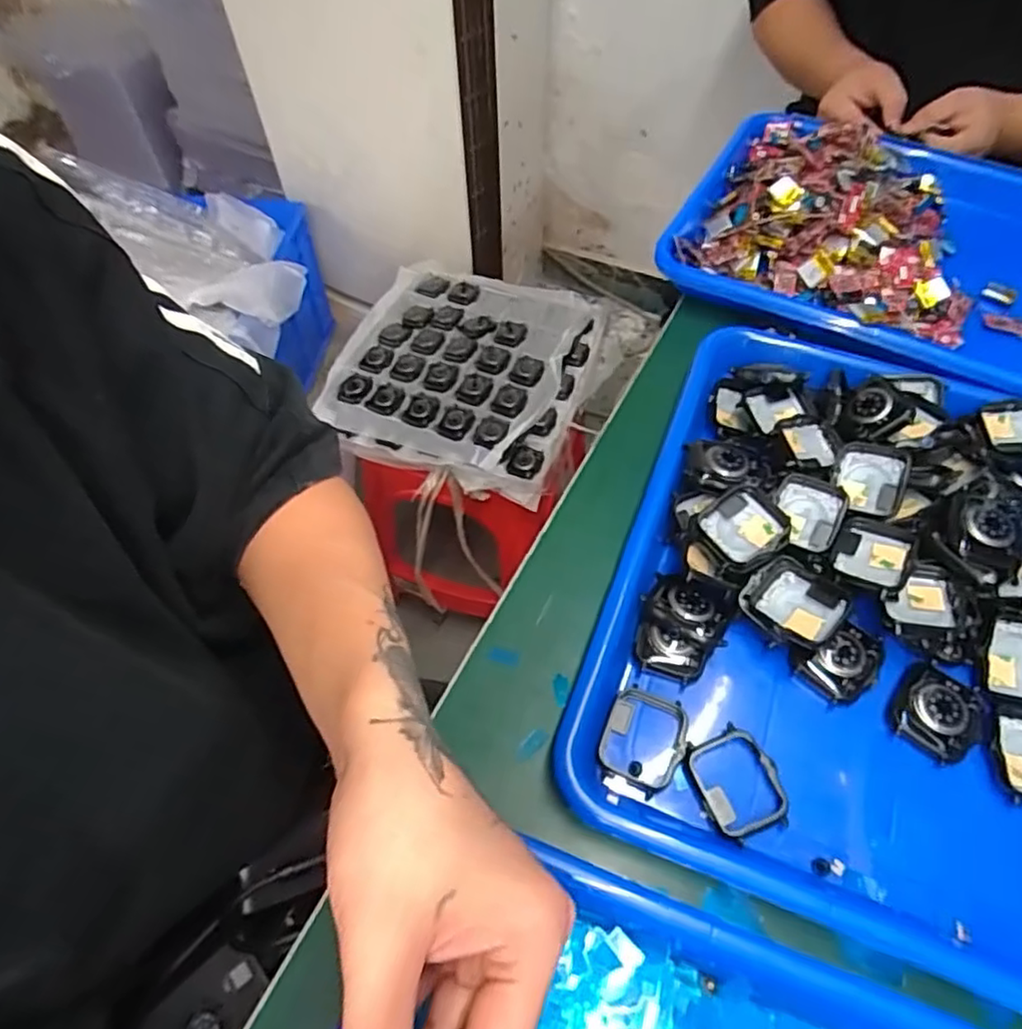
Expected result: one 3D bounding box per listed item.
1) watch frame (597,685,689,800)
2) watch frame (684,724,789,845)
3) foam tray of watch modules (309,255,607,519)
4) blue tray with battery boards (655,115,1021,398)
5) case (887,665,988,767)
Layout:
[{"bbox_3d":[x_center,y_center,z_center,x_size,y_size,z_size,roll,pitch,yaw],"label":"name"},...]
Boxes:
[{"bbox_3d":[0.066,0.111,0.324,0.038,0.013,0.047,19,60,12],"label":"watch frame"},{"bbox_3d":[0.107,0.127,0.310,0.039,0.009,0.047,-15,59,-9],"label":"watch frame"},{"bbox_3d":[-0.063,-0.200,0.886,0.314,0.046,0.344,15,59,9],"label":"foam tray of watch modules"},{"bbox_3d":[0.309,-0.198,0.501,0.353,0.069,0.247,27,62,18],"label":"blue tray with battery boards"},{"bbox_3d":[0.211,0.097,0.321,0.037,0.009,0.042,39,66,22],"label":"case"}]

